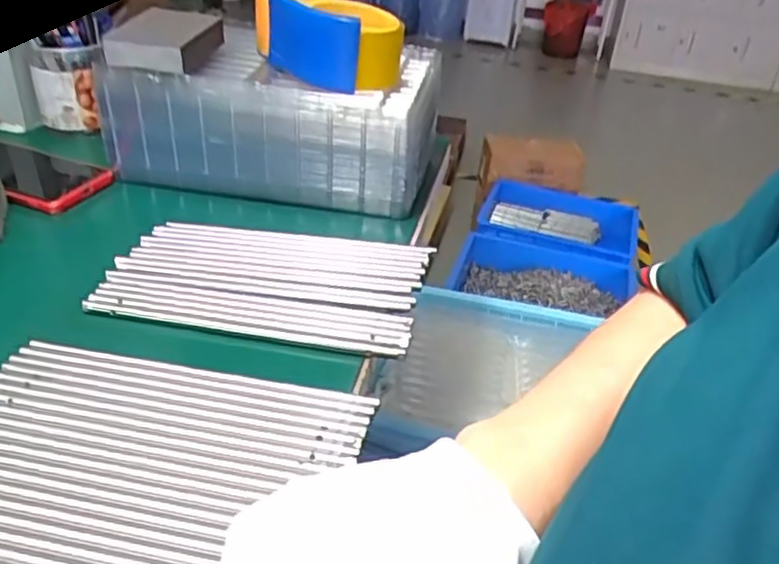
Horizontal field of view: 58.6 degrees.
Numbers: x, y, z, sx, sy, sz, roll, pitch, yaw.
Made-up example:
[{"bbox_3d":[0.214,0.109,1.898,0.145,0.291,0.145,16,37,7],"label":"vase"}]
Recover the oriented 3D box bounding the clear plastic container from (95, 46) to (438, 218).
[{"bbox_3d":[-0.102,-0.155,0.657,0.279,0.107,0.160,9,32,3],"label":"clear plastic container"}]

